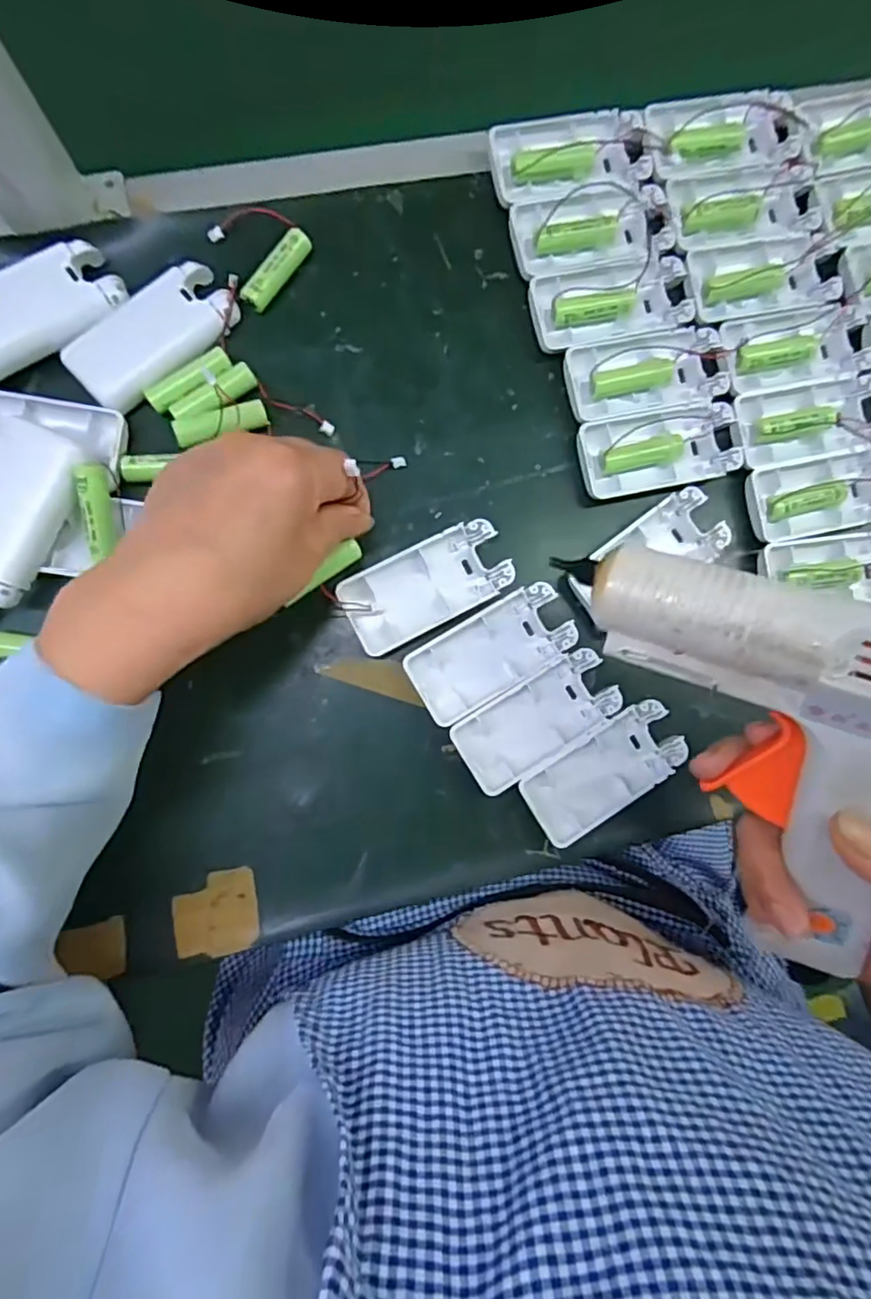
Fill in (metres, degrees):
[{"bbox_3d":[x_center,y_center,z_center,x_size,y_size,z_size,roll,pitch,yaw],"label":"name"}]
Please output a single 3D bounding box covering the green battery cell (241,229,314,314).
[{"bbox_3d":[-0.090,-0.215,0.345,0.012,0.012,0.050,38,86,-2],"label":"green battery cell"}]

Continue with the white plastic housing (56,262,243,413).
[{"bbox_3d":[-0.155,-0.173,0.335,0.092,0.013,0.047,-40,91,-5],"label":"white plastic housing"}]

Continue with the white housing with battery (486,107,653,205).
[{"bbox_3d":[0.079,-0.296,0.361,0.095,0.017,0.045,-15,89,-5],"label":"white housing with battery"}]

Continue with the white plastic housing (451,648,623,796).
[{"bbox_3d":[0.058,0.039,0.344,0.093,0.011,0.044,-31,90,-5],"label":"white plastic housing"}]

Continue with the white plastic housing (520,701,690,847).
[{"bbox_3d":[0.095,0.069,0.346,0.094,0.012,0.044,-33,90,-5],"label":"white plastic housing"}]

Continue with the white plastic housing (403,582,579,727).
[{"bbox_3d":[0.032,0.002,0.343,0.093,0.010,0.046,-31,90,-5],"label":"white plastic housing"}]

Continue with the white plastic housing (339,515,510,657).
[{"bbox_3d":[-0.005,-0.035,0.342,0.093,0.014,0.045,-27,90,-5],"label":"white plastic housing"}]

